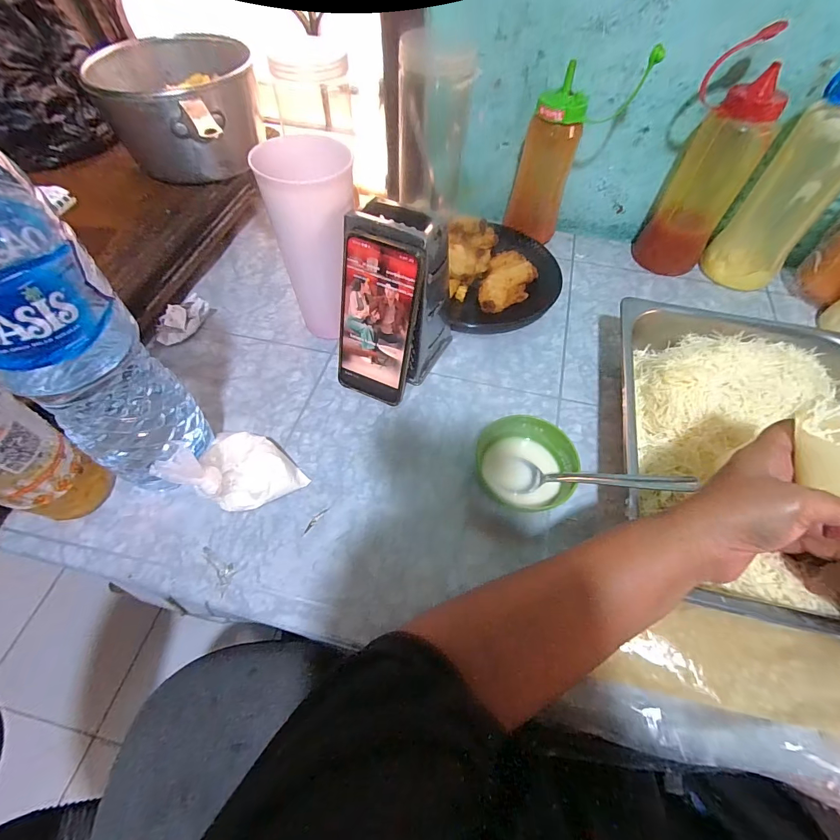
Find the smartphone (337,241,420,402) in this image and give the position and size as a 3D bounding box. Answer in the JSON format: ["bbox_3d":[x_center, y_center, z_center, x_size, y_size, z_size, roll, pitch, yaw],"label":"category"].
[{"bbox_3d":[-0.044,-0.090,0.398,0.077,0.165,0.010,23,40,12],"label":"smartphone"}]

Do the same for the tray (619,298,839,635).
[{"bbox_3d":[0.315,0.021,0.386,0.246,0.059,0.310,12,59,6],"label":"tray"}]

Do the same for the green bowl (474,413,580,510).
[{"bbox_3d":[0.099,0.045,0.379,0.087,0.043,0.085,1,58,-1],"label":"green bowl"}]

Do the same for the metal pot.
[{"bbox_3d":[-0.290,-0.388,0.498,0.164,0.096,0.154,1,58,-1],"label":"metal pot"}]

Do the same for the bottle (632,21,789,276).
[{"bbox_3d":[0.353,-0.302,0.500,0.105,0.218,0.072,29,62,15],"label":"bottle"}]

